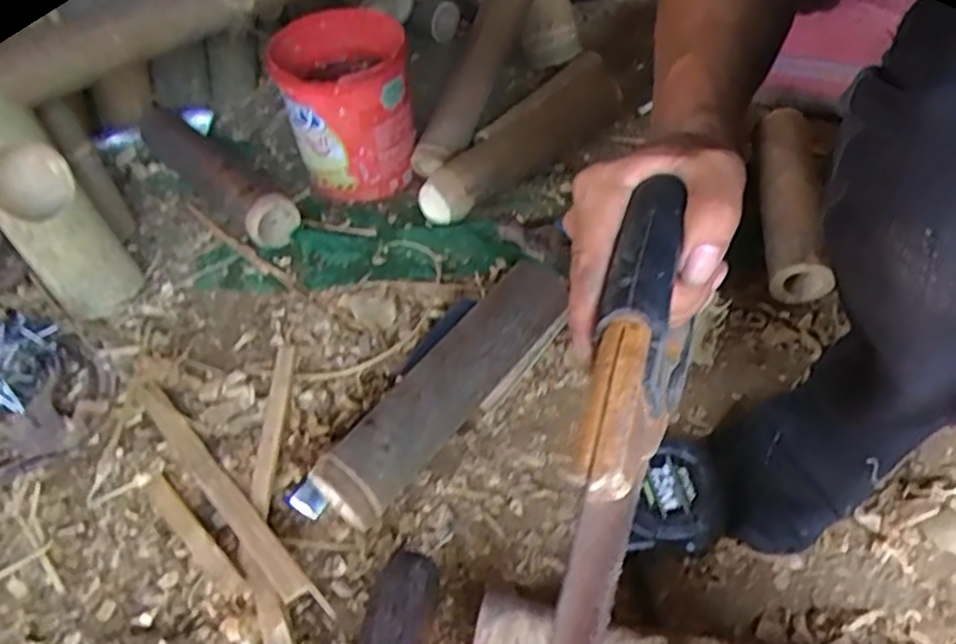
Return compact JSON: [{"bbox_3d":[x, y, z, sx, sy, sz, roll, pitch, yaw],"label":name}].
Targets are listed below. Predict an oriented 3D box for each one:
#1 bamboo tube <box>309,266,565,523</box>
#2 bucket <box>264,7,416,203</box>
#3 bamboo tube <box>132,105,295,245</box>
[{"bbox_3d":[-0.020,0.052,0.587,0.060,0.065,0.263,29,56,28],"label":"bamboo tube"},{"bbox_3d":[-0.142,-0.239,0.795,0.135,0.150,0.158,-12,47,-6],"label":"bucket"},{"bbox_3d":[-0.300,-0.175,0.808,0.065,0.068,0.306,-34,53,-24],"label":"bamboo tube"}]

